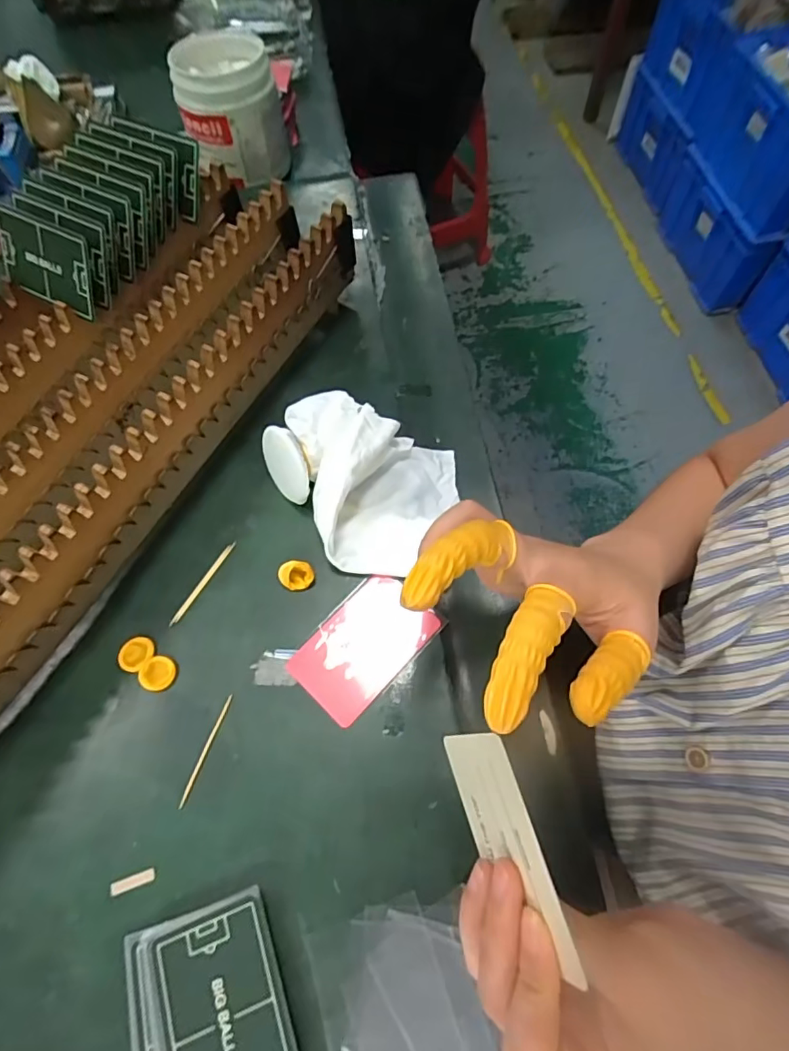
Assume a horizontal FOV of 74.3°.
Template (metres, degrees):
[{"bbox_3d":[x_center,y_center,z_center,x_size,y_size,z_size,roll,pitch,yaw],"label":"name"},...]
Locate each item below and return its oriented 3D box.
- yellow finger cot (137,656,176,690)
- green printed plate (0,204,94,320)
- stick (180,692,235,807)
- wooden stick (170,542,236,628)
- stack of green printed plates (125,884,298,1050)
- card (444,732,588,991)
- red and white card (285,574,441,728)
[{"bbox_3d":[-0.143,0.089,0.314,0.020,0.004,0.020,-1,65,2],"label":"yellow finger cot"},{"bbox_3d":[-0.233,-0.176,0.346,0.079,0.048,0.006,27,36,11],"label":"green printed plate"},{"bbox_3d":[-0.108,0.128,0.298,0.004,0.004,0.062,17,67,10],"label":"stick"},{"bbox_3d":[-0.125,0.037,0.341,0.005,0.004,0.065,27,69,13],"label":"wooden stick"},{"bbox_3d":[-0.087,0.231,0.242,0.073,0.012,0.089,-19,66,-7],"label":"stack of green printed plates"},{"bbox_3d":[0.043,0.124,0.209,0.004,0.050,0.077,-10,72,-26],"label":"card"},{"bbox_3d":[-0.019,0.073,0.320,0.055,0.004,0.084,40,72,18],"label":"red and white card"}]

